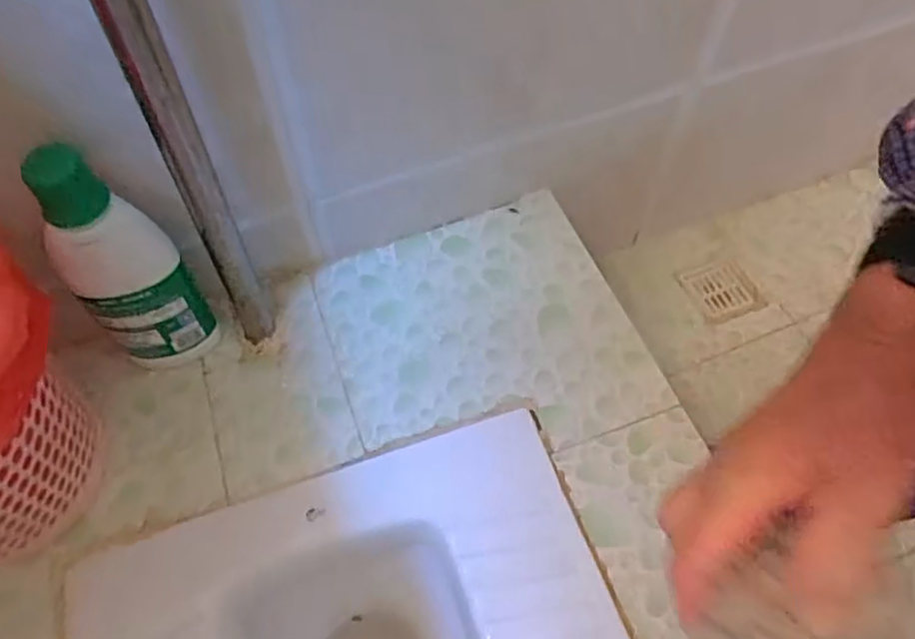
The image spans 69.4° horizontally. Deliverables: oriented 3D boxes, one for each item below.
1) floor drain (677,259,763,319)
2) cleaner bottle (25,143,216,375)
[{"bbox_3d":[0.364,-0.044,0.913,0.089,0.013,0.076,-18,61,-11],"label":"floor drain"},{"bbox_3d":[-0.272,-0.038,0.547,0.066,0.249,0.075,29,64,16],"label":"cleaner bottle"}]

